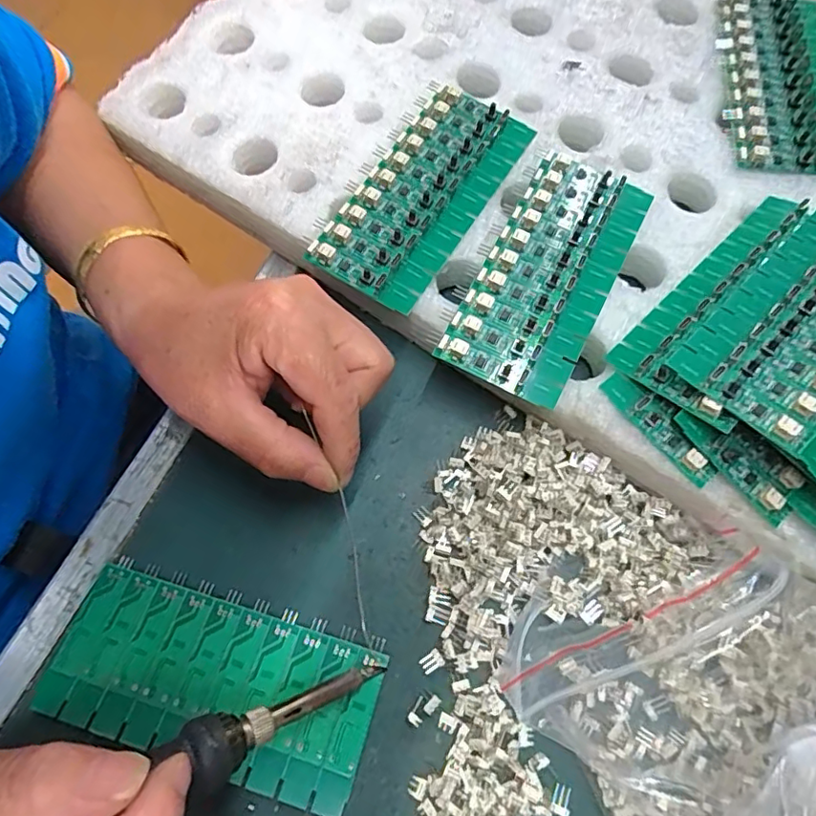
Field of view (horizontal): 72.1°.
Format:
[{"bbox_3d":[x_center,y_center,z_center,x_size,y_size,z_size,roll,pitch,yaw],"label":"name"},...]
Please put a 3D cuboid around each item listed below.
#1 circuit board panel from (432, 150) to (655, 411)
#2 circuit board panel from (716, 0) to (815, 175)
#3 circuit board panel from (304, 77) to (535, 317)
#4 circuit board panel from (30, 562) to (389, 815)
[{"bbox_3d":[0.072,-0.071,0.284,0.061,0.005,0.138,27,72,10],"label":"circuit board panel"},{"bbox_3d":[0.217,-0.193,0.328,0.064,0.009,0.136,6,70,3],"label":"circuit board panel"},{"bbox_3d":[0.009,-0.117,0.300,0.062,0.006,0.138,30,72,11],"label":"circuit board panel"},{"bbox_3d":[-0.084,0.119,0.246,0.137,0.014,0.062,16,70,6],"label":"circuit board panel"}]

